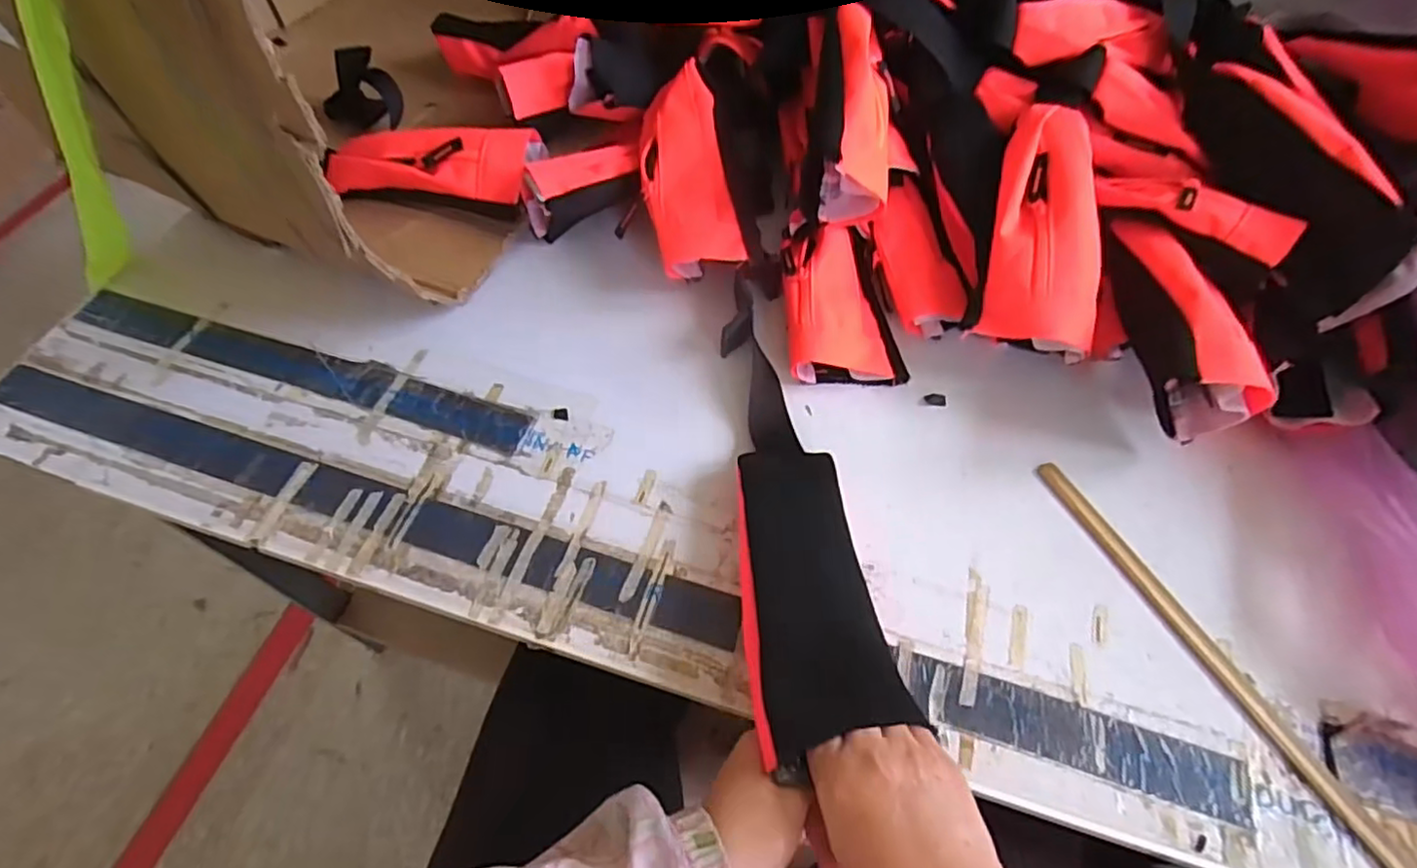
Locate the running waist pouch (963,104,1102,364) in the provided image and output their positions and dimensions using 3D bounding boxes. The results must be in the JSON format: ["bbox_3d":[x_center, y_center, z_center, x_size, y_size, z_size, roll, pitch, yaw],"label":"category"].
[{"bbox_3d":[0.280,-0.177,0.542,0.084,0.031,0.216,7,80,3],"label":"running waist pouch"}]

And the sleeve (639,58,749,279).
[{"bbox_3d":[-0.022,-0.247,0.608,0.081,0.042,0.209,-5,76,-4],"label":"sleeve"}]

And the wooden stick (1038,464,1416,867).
[{"bbox_3d":[0.349,0.154,0.442,0.018,0.012,0.335,-22,61,-14],"label":"wooden stick"}]

